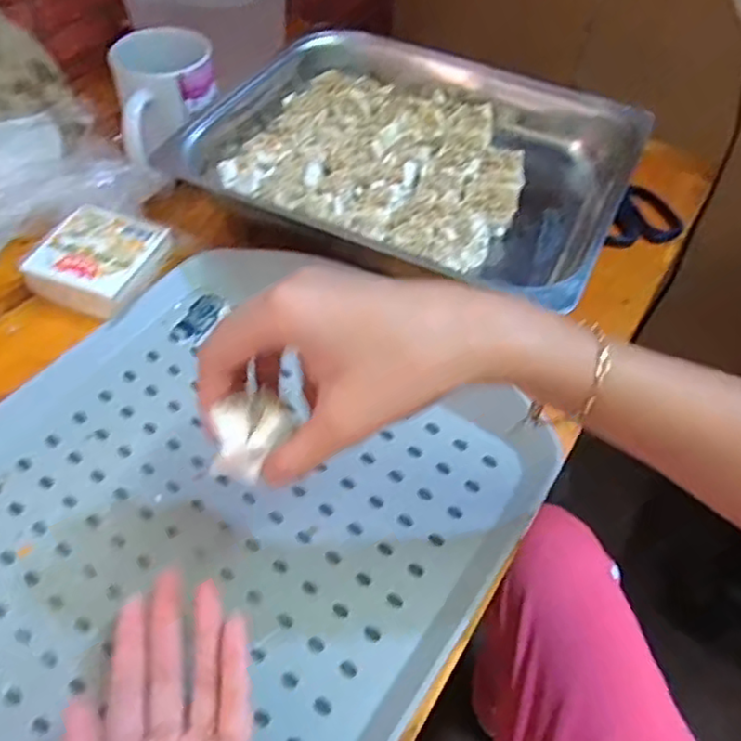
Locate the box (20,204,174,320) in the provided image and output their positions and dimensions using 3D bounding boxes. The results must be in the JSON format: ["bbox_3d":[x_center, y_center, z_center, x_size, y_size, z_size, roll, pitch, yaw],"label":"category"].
[{"bbox_3d":[-0.196,-0.081,0.480,0.079,0.027,0.081,23,55,14],"label":"box"}]

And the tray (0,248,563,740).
[{"bbox_3d":[-0.122,0.102,0.340,0.306,0.034,0.421,30,57,19],"label":"tray"}]

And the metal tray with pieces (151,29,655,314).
[{"bbox_3d":[0.038,-0.168,0.531,0.317,0.065,0.249,23,55,14],"label":"metal tray with pieces"}]

